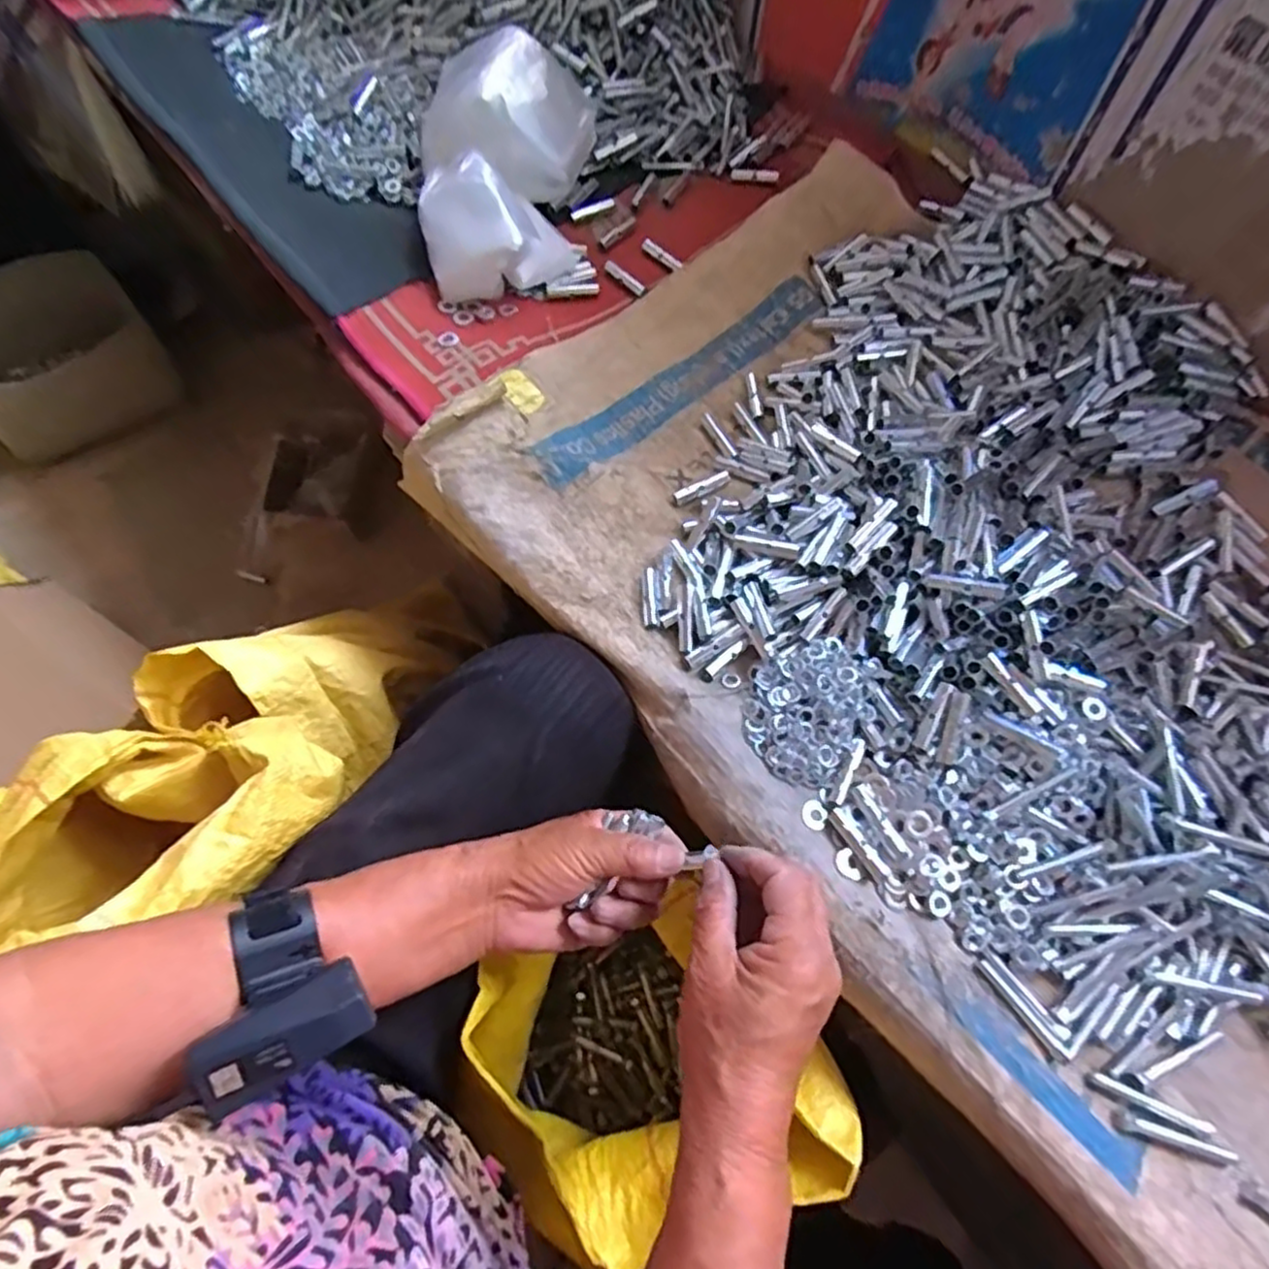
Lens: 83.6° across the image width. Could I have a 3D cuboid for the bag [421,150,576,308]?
[{"bbox_3d":[-0.112,-0.331,0.571,0.115,0.057,0.116,-14,68,-10],"label":"bag"}]

